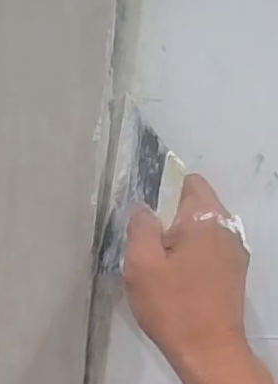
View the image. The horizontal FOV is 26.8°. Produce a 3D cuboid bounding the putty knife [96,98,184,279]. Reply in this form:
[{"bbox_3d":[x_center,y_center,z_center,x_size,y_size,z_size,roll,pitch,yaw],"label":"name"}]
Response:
[{"bbox_3d":[0.001,0.008,0.418,0.009,0.125,0.091,-1,16,-29],"label":"putty knife"}]

